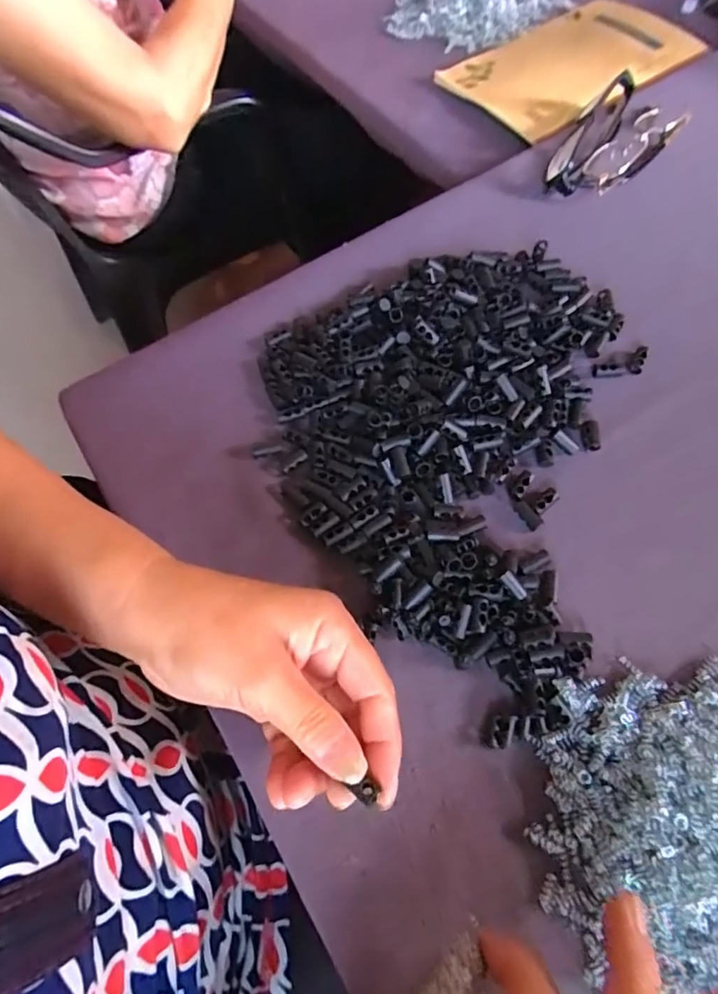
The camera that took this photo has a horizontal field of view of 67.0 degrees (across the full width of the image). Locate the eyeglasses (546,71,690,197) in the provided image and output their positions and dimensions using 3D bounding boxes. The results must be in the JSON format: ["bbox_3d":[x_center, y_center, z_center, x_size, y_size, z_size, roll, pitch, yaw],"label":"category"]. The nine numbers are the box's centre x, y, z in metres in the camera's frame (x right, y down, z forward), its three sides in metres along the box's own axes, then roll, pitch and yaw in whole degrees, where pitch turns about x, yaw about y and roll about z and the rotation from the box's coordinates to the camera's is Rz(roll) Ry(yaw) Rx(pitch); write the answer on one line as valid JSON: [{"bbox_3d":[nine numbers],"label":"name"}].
[{"bbox_3d":[0.201,-0.285,0.432,0.065,0.024,0.134,38,72,18],"label":"eyeglasses"}]

